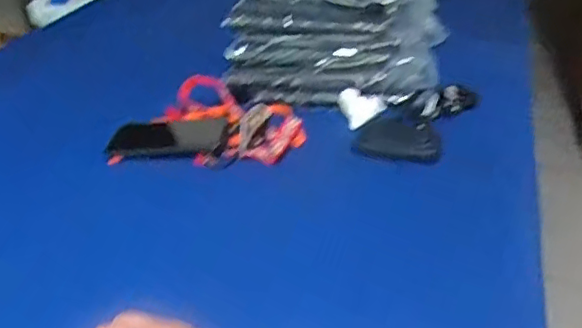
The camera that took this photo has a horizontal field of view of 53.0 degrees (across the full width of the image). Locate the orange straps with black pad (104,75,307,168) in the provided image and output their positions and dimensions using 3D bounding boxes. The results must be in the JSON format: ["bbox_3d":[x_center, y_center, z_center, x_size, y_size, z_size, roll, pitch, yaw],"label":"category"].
[{"bbox_3d":[-0.115,-0.065,0.829,0.269,0.038,0.170,3,33,10],"label":"orange straps with black pad"}]

